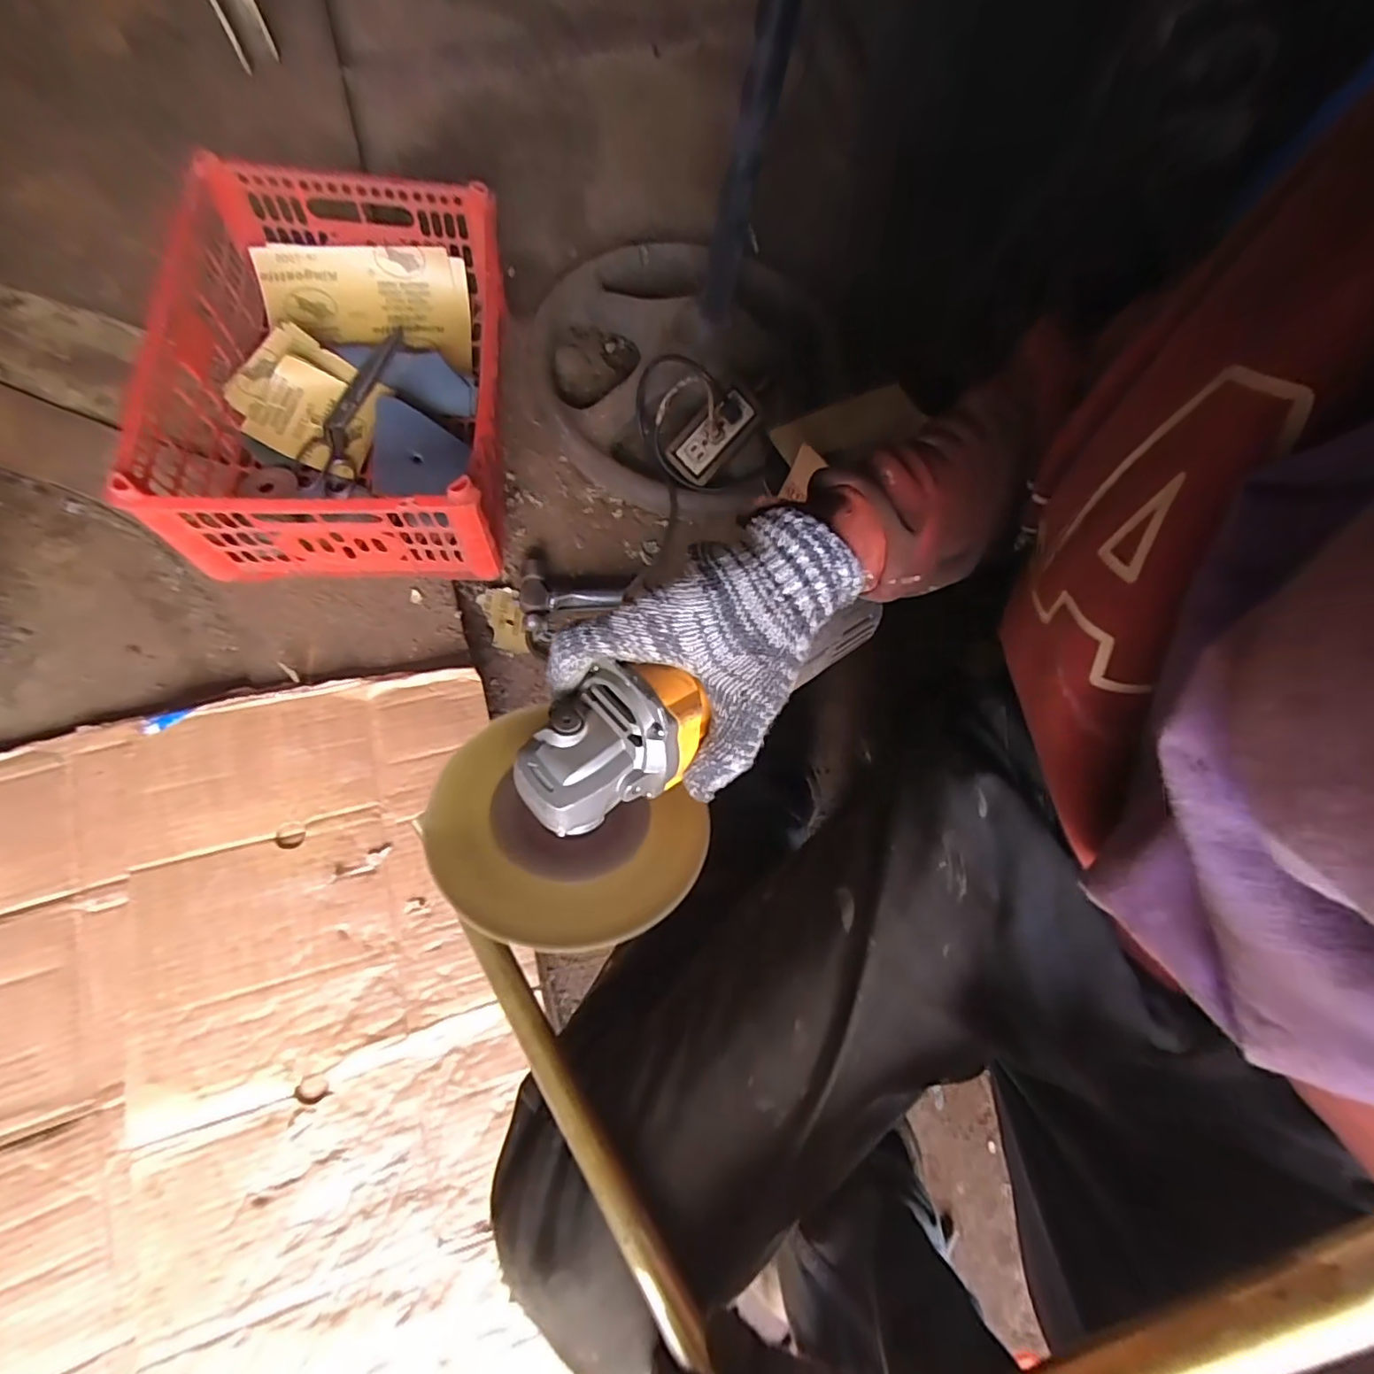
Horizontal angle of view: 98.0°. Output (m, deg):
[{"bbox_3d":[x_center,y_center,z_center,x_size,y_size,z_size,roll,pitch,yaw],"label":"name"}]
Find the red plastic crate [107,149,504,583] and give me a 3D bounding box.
[{"bbox_3d":[-0.379,-0.343,0.674,0.321,0.163,0.421,-5,76,-2],"label":"red plastic crate"}]

